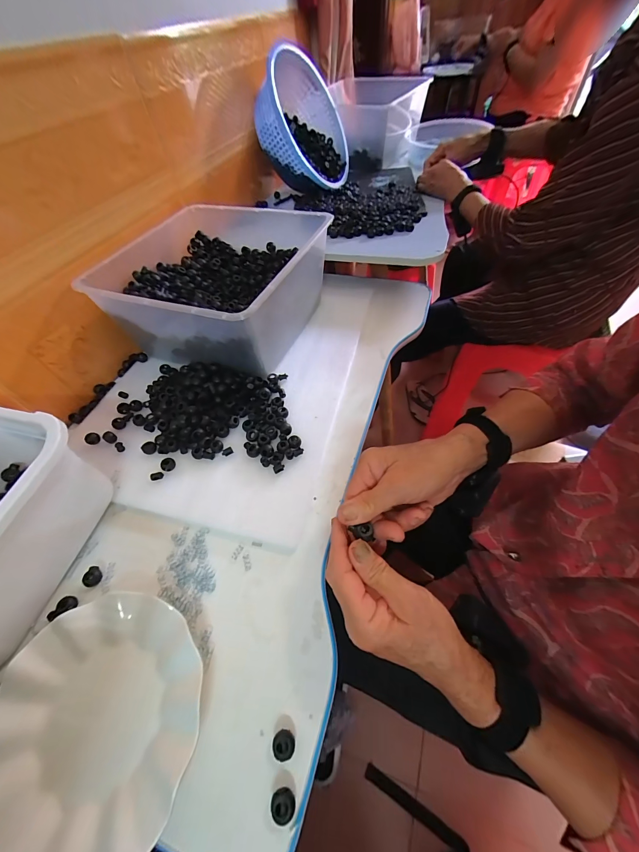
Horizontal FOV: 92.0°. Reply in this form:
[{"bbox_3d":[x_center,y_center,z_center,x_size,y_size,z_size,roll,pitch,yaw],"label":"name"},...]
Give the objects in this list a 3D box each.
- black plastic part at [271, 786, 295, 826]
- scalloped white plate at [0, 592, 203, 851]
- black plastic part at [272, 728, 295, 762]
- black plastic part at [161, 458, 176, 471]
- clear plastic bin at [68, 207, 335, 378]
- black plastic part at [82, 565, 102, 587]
[{"bbox_3d":[-0.027,0.282,0.228,0.018,0.009,0.017,-3,54,4],"label":"black plastic part"},{"bbox_3d":[-0.188,0.245,0.257,0.168,0.020,0.176,-3,54,4],"label":"scalloped white plate"},{"bbox_3d":[-0.029,0.256,0.248,0.018,0.012,0.017,-3,54,4],"label":"black plastic part"},{"bbox_3d":[-0.199,0.050,0.404,0.016,0.008,0.017,-11,54,-2],"label":"black plastic part"},{"bbox_3d":[-0.155,-0.244,0.528,0.296,0.140,0.333,16,57,16],"label":"clear plastic bin"},{"bbox_3d":[-0.248,0.165,0.338,0.014,0.011,0.020,7,55,10],"label":"black plastic part"}]

